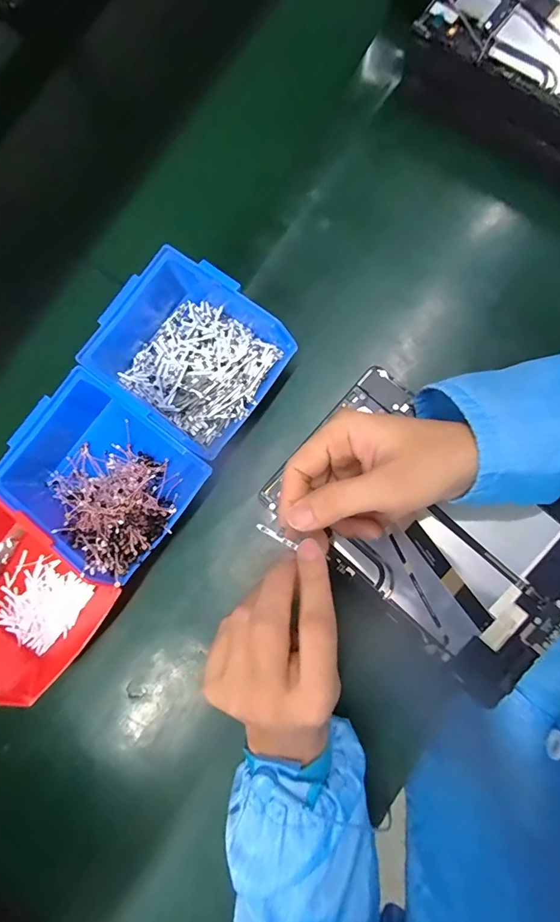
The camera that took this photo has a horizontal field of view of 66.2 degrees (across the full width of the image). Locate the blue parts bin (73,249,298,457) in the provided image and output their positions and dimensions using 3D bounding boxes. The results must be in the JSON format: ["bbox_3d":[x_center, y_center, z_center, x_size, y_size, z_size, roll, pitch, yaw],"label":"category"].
[{"bbox_3d":[-0.079,-0.091,0.361,0.149,0.055,0.126,35,86,6],"label":"blue parts bin"}]

